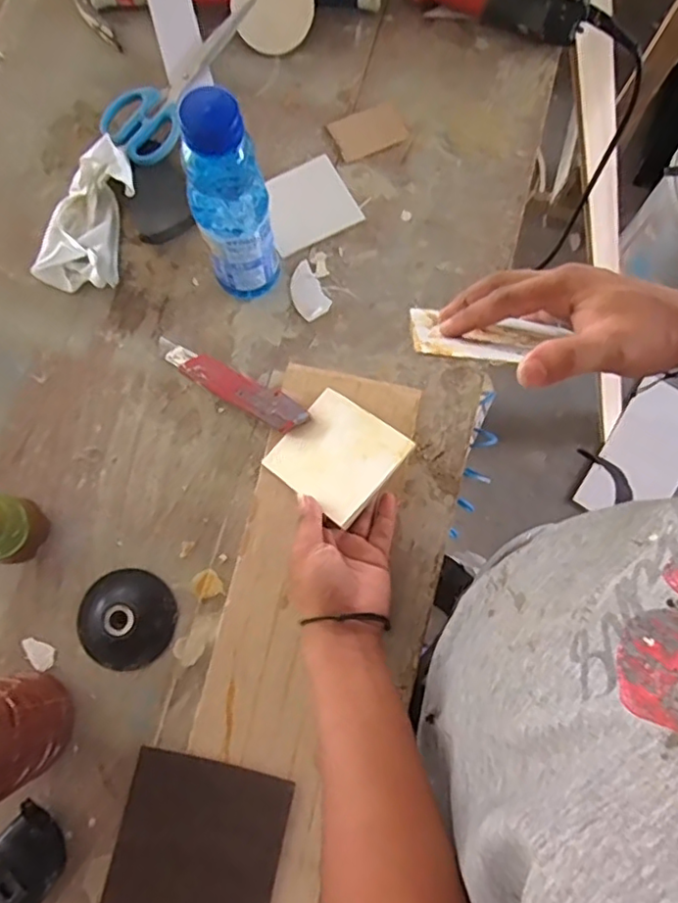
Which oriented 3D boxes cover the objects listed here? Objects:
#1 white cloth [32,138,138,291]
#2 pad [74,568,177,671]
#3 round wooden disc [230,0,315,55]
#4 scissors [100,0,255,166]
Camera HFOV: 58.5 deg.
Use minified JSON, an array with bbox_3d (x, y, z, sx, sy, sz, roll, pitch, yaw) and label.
[{"bbox_3d":[-0.245,-0.232,0.593,0.079,0.033,0.149,14,77,5],"label":"white cloth"},{"bbox_3d":[-0.186,0.144,0.519,0.083,0.024,0.081,-11,77,-2],"label":"pad"},{"bbox_3d":[-0.071,-0.471,0.640,0.082,0.010,0.083,40,106,-19],"label":"round wooden disc"},{"bbox_3d":[-0.167,-0.387,0.618,0.075,0.015,0.207,23,79,5],"label":"scissors"}]

